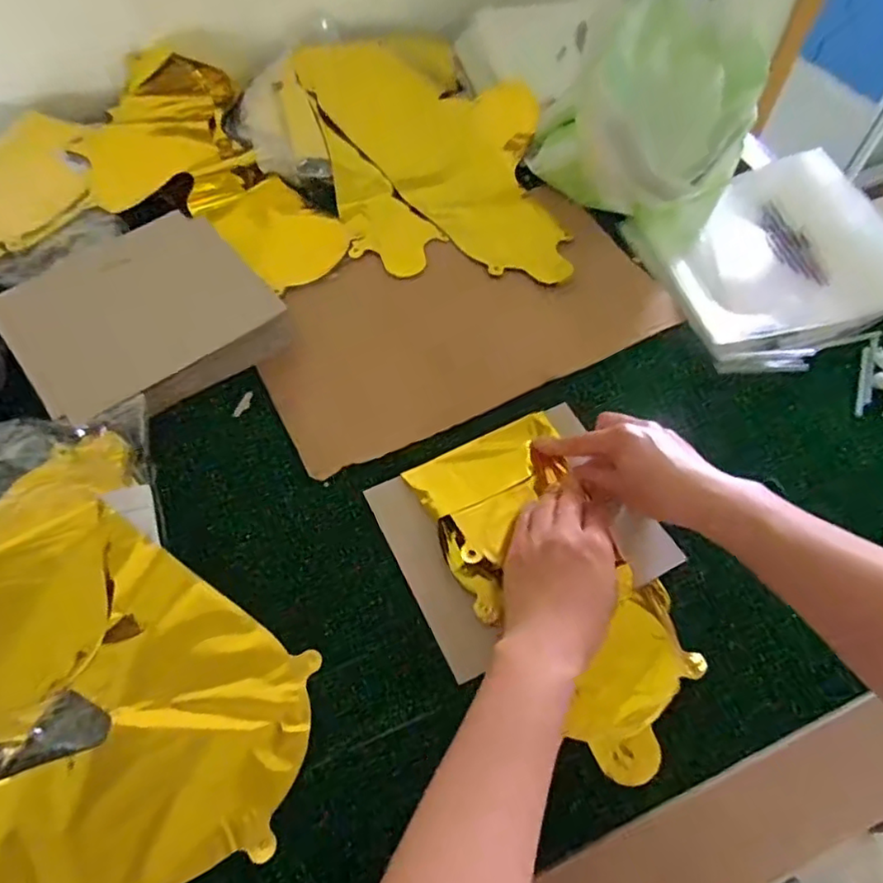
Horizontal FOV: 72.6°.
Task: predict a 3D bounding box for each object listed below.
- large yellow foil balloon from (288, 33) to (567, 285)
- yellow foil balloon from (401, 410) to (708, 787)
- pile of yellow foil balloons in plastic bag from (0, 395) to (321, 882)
[{"bbox_3d":[-0.012,-0.328,0.671,0.242,0.047,0.428,-14,59,-8],"label":"large yellow foil balloon"},{"bbox_3d":[0.085,0.094,0.434,0.127,0.030,0.258,-26,64,-15],"label":"yellow foil balloon"},{"bbox_3d":[-0.268,0.125,0.397,0.303,0.050,0.352,-21,61,-12],"label":"pile of yellow foil balloons in plastic bag"}]

